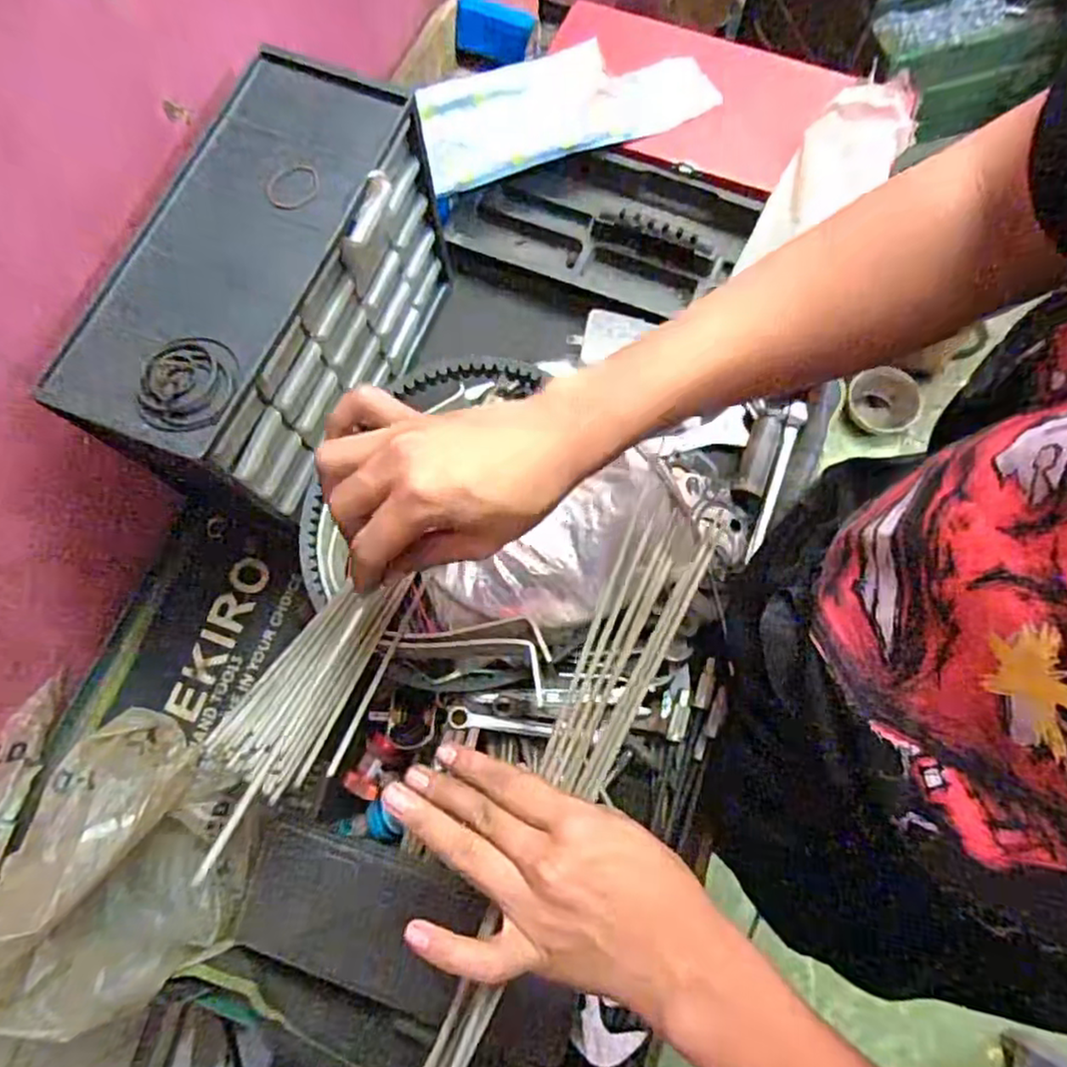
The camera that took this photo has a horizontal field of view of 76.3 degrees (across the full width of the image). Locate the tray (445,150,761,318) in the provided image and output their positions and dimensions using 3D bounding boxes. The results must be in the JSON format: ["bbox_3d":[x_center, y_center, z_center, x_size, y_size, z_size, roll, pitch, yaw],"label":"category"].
[{"bbox_3d":[0.068,-0.306,0.673,0.274,0.045,0.160,21,74,8],"label":"tray"}]

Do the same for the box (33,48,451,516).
[{"bbox_3d":[-0.188,-0.166,0.525,0.128,0.185,0.291,20,74,7],"label":"box"}]

